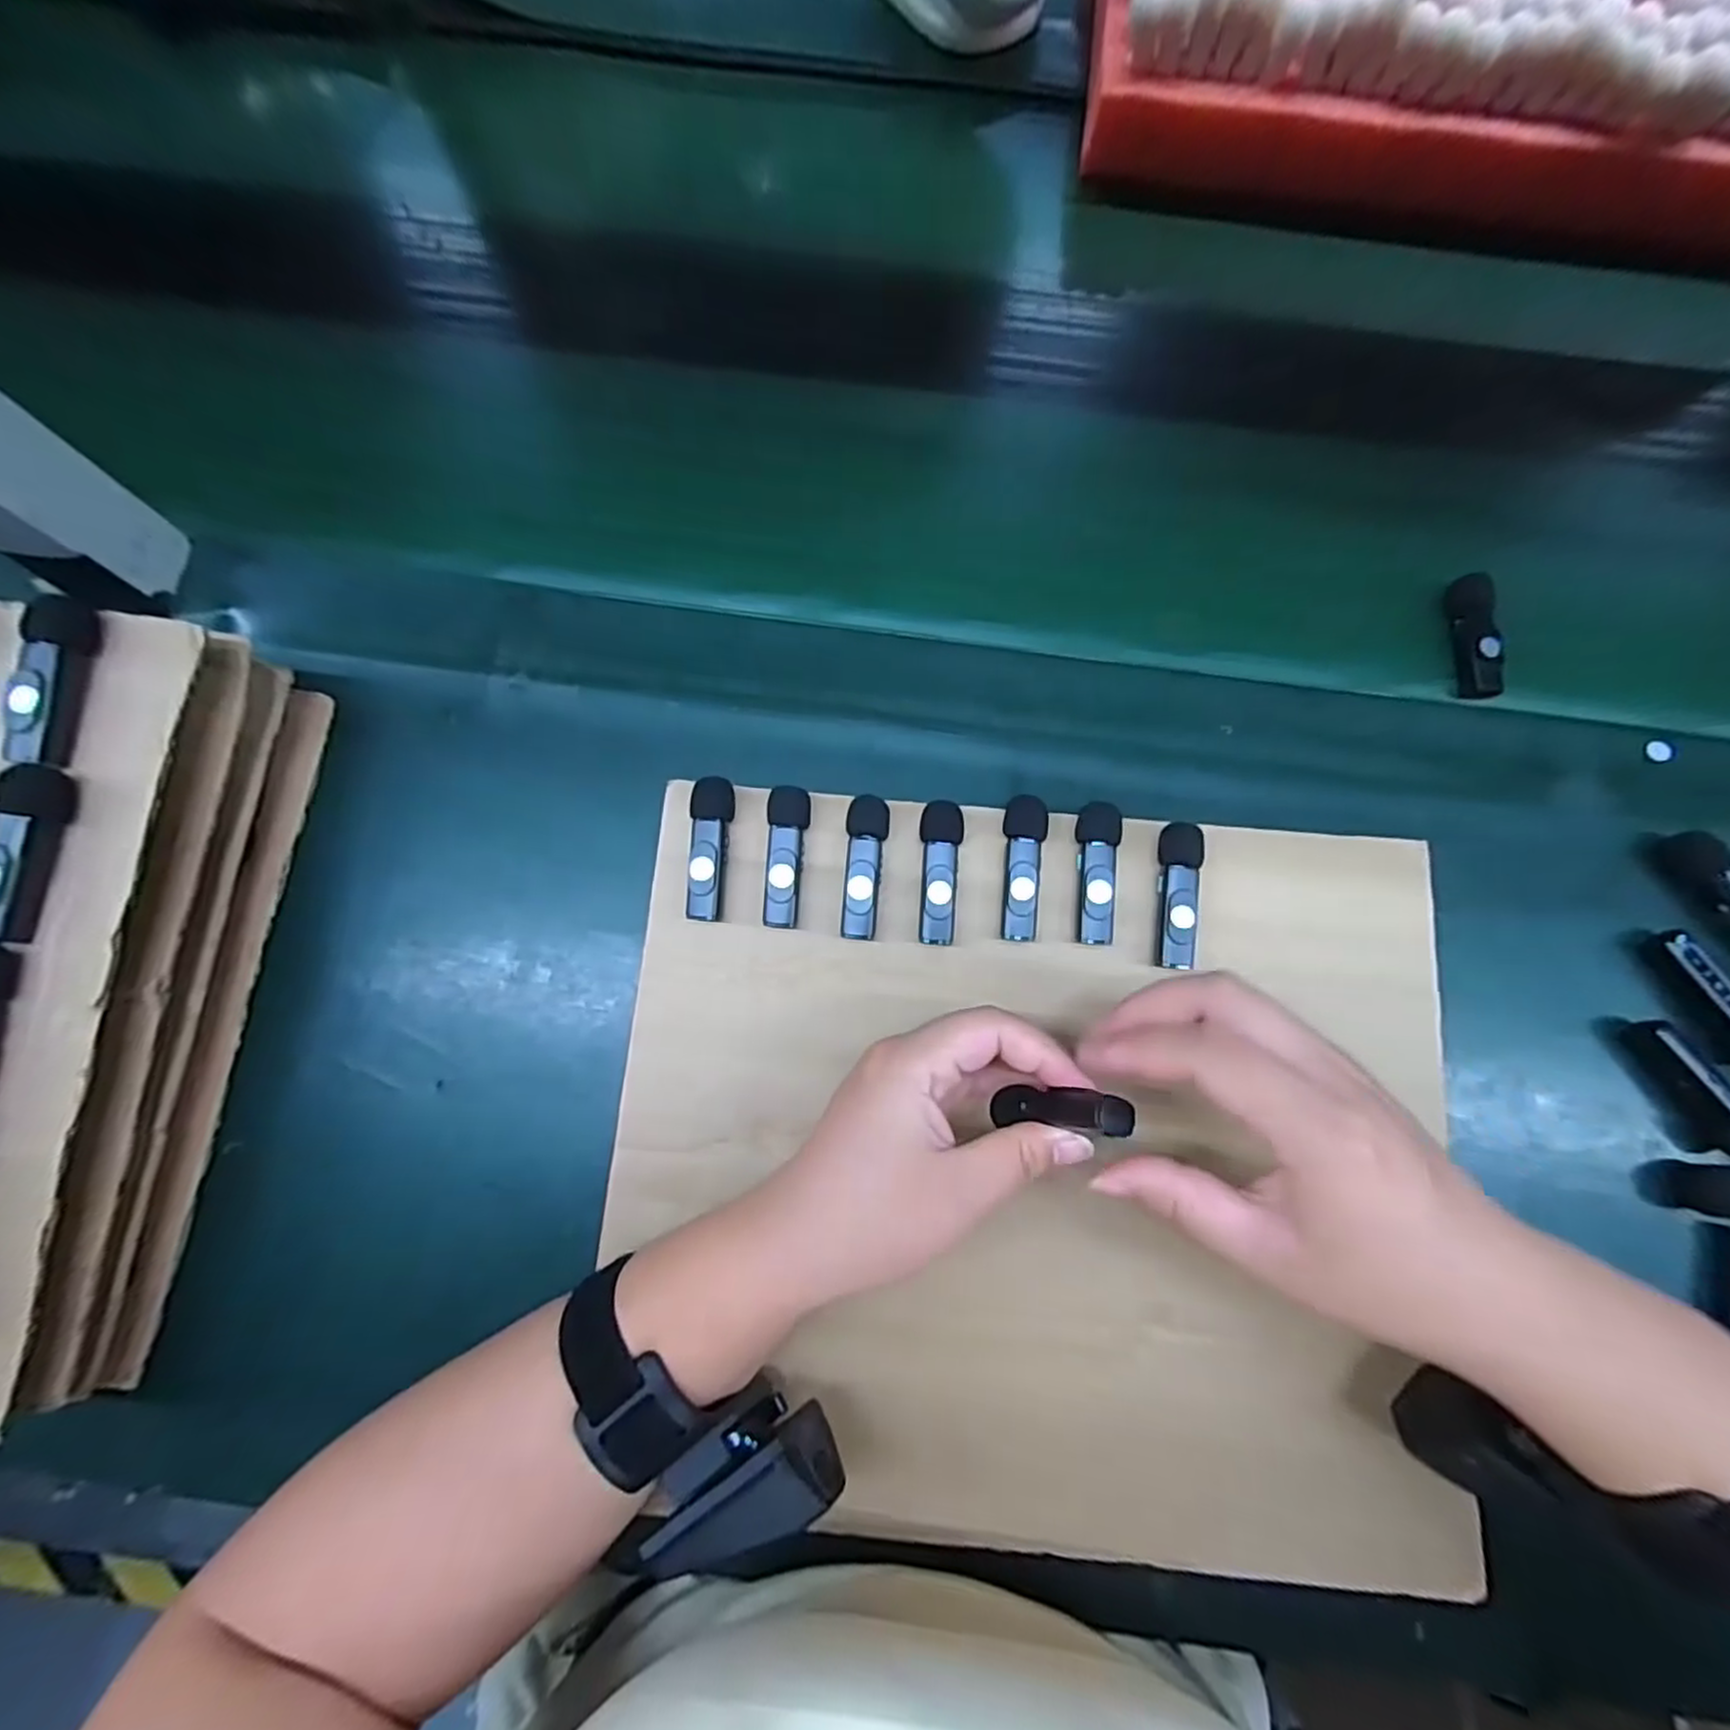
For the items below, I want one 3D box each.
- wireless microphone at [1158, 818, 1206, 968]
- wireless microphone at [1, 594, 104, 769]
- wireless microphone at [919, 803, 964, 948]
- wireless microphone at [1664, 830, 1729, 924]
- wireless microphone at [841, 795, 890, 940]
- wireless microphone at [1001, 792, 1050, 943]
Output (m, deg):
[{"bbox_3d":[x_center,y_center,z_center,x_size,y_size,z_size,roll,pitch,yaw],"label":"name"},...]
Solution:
[{"bbox_3d":[0.139,0.014,0.327,0.017,0.013,0.064,8,75,1],"label":"wireless microphone"},{"bbox_3d":[-0.307,-0.070,0.275,0.012,0.017,0.065,1,75,-1],"label":"wireless microphone"},{"bbox_3d":[0.034,0.003,0.328,0.018,0.011,0.065,3,75,0],"label":"wireless microphone"},{"bbox_3d":[0.394,0.016,0.334,0.015,0.020,0.066,-28,77,-8],"label":"wireless microphone"},{"bbox_3d":[0.000,0.001,0.329,0.018,0.009,0.065,3,75,0],"label":"wireless microphone"},{"bbox_3d":[0.072,0.001,0.329,0.019,0.010,0.066,4,75,0],"label":"wireless microphone"}]

